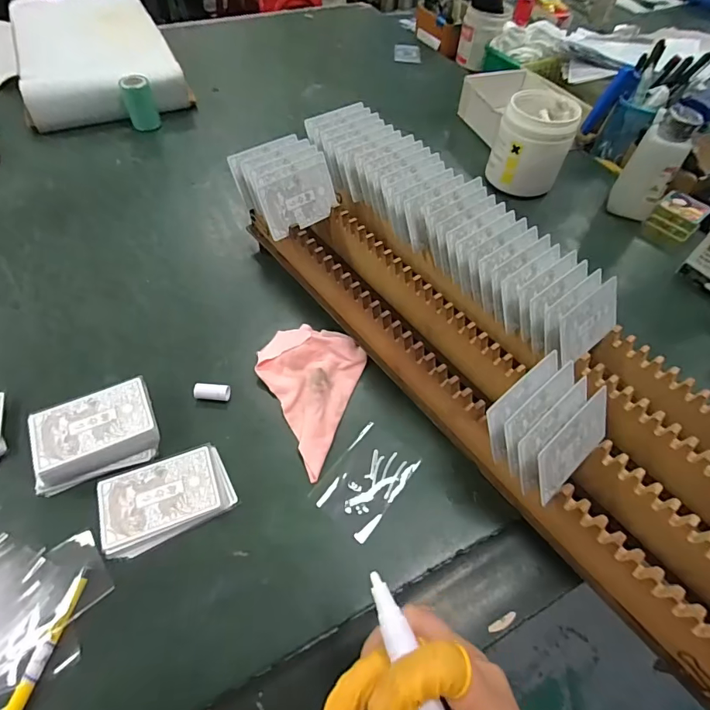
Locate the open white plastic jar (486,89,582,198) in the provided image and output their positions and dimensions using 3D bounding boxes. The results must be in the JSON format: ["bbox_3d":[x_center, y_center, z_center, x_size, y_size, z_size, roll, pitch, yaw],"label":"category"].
[{"bbox_3d":[0.237,-0.279,0.583,0.091,0.106,0.085,2,55,-3],"label":"open white plastic jar"}]

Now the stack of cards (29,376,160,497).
[{"bbox_3d":[-0.212,0.064,0.356,0.091,0.027,0.066,-19,58,-16],"label":"stack of cards"}]

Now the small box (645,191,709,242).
[{"bbox_3d":[0.420,-0.179,0.565,0.056,0.041,0.051,38,61,21],"label":"small box"}]

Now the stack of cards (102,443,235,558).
[{"bbox_3d":[-0.148,0.111,0.339,0.095,0.006,0.064,-20,58,-17],"label":"stack of cards"}]

